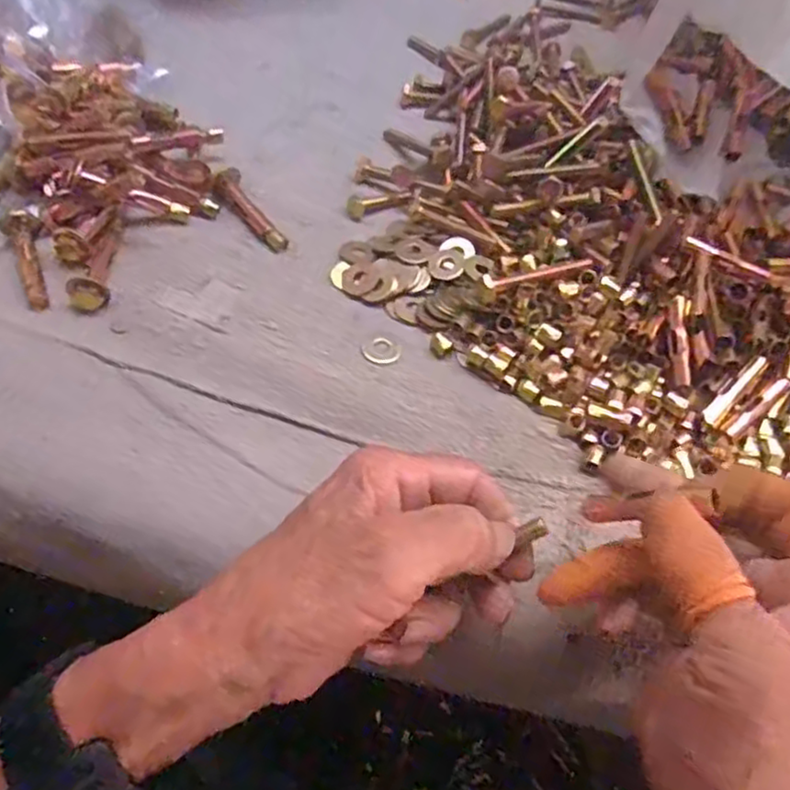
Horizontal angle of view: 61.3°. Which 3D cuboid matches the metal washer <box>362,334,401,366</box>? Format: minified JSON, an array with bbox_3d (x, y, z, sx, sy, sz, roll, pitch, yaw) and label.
[{"bbox_3d":[-0.007,-0.024,0.346,0.020,0.004,0.019,2,54,-3],"label":"metal washer"}]

